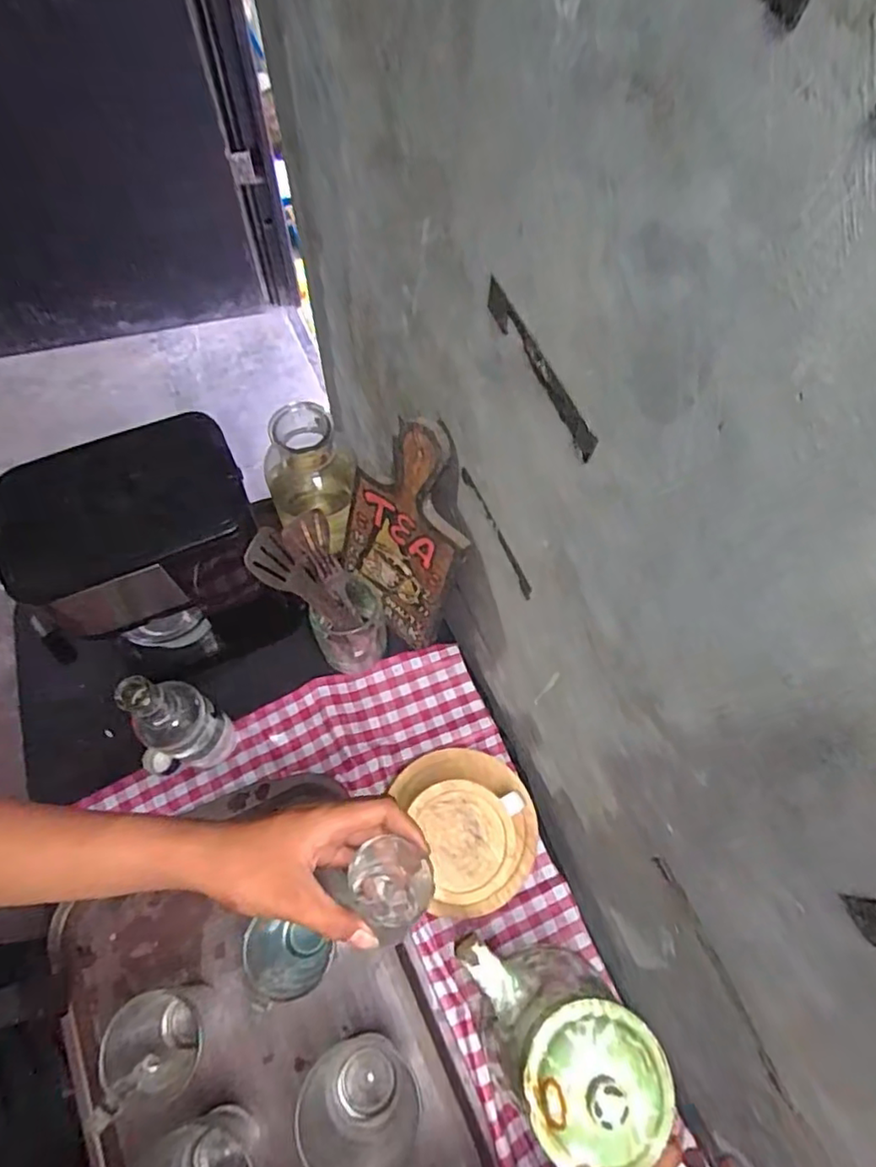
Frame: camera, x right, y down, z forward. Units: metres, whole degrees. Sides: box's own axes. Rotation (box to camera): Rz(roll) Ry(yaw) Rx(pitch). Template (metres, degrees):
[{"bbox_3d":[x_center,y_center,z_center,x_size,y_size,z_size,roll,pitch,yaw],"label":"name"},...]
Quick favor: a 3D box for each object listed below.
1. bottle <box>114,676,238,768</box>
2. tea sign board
[{"bbox_3d":[-0.254,0.127,0.580,0.062,0.201,0.062,0,63,-1],"label":"bottle"},{"bbox_3d":[-0.037,-0.046,0.620,0.132,0.270,0.012,39,52,16],"label":"tea sign board"}]

